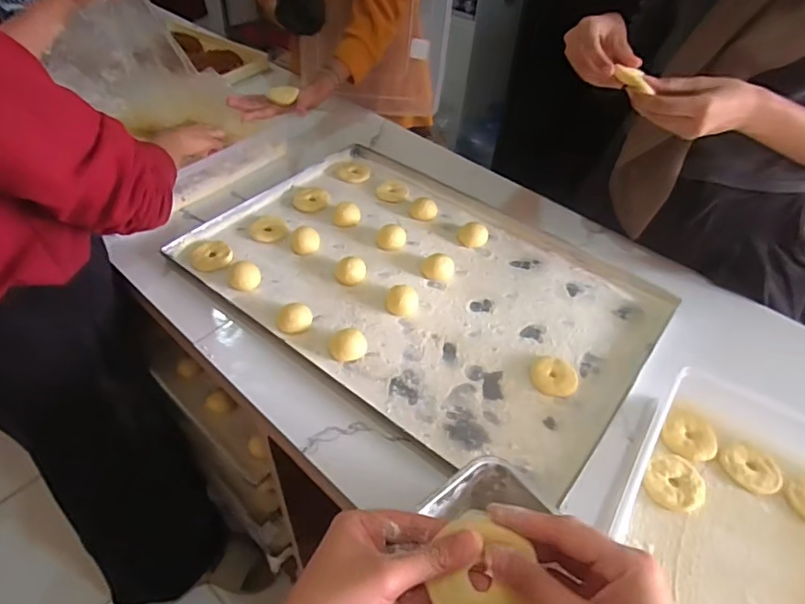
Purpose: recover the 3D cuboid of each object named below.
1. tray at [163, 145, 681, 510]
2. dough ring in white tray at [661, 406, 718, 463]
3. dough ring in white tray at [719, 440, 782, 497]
[{"bbox_3d":[0.023,-0.036,0.725,0.599,0.028,0.401,30,51,23],"label":"tray"},{"bbox_3d":[0.317,0.146,0.573,0.054,0.016,0.066,28,50,22],"label":"dough ring in white tray"},{"bbox_3d":[0.365,0.171,0.543,0.058,0.007,0.052,27,49,21],"label":"dough ring in white tray"}]

